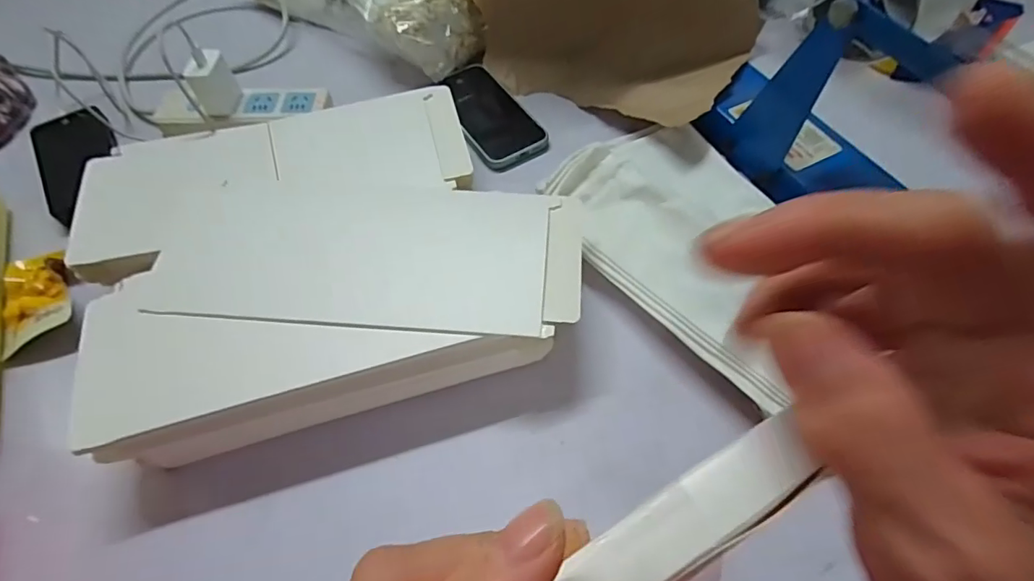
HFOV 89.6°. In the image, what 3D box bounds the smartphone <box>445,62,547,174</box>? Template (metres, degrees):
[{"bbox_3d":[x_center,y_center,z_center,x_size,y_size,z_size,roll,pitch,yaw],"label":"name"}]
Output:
[{"bbox_3d":[-0.034,-0.208,0.598,0.082,0.014,0.167,-24,61,-13],"label":"smartphone"}]

